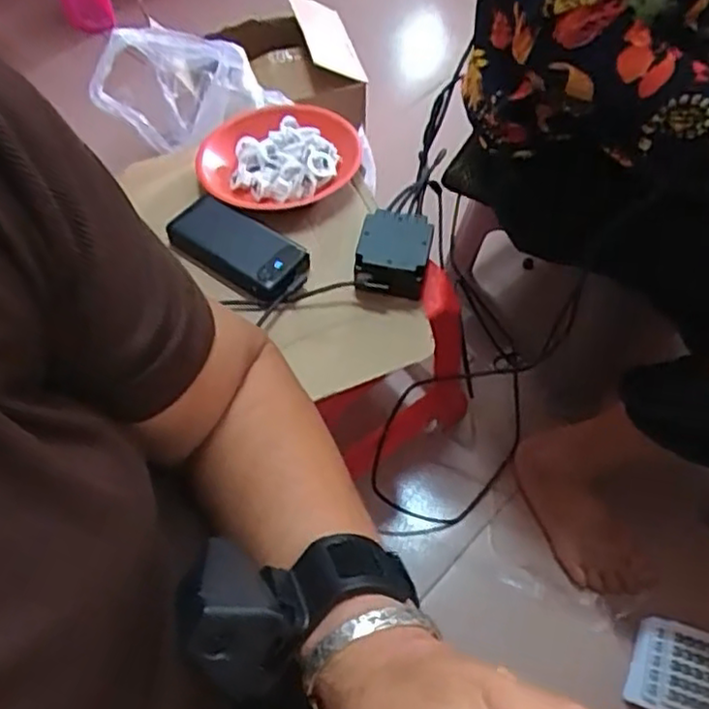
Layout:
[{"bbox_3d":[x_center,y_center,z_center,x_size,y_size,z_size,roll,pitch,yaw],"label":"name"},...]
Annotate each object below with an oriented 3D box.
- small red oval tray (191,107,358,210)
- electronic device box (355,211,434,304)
[{"bbox_3d":[-0.089,-0.242,0.840,0.185,0.031,0.178,3,58,3],"label":"small red oval tray"},{"bbox_3d":[0.042,-0.107,0.737,0.074,0.052,0.078,8,59,6],"label":"electronic device box"}]

